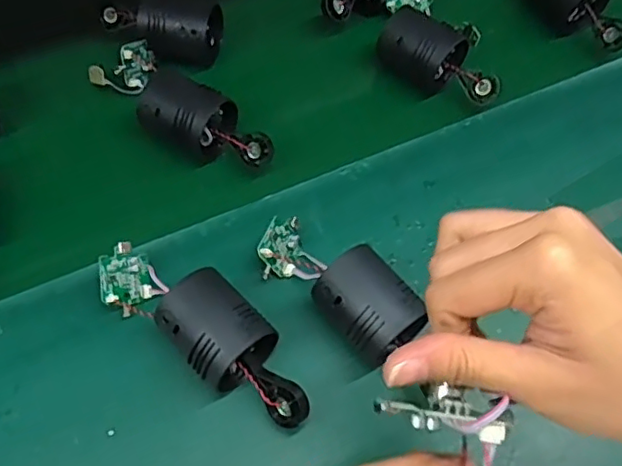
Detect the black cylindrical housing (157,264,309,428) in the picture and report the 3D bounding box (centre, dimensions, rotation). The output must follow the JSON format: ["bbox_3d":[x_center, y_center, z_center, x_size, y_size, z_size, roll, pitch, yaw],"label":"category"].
[{"bbox_3d":[-0.048,0.081,0.393,0.055,0.053,0.118,-36,68,-20],"label":"black cylindrical housing"}]

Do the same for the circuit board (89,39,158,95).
[{"bbox_3d":[-0.171,-0.150,0.544,0.059,0.034,0.042,-19,63,-13],"label":"circuit board"}]

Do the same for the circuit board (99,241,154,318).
[{"bbox_3d":[-0.133,0.033,0.431,0.036,0.006,0.050,-6,85,-31],"label":"circuit board"}]

